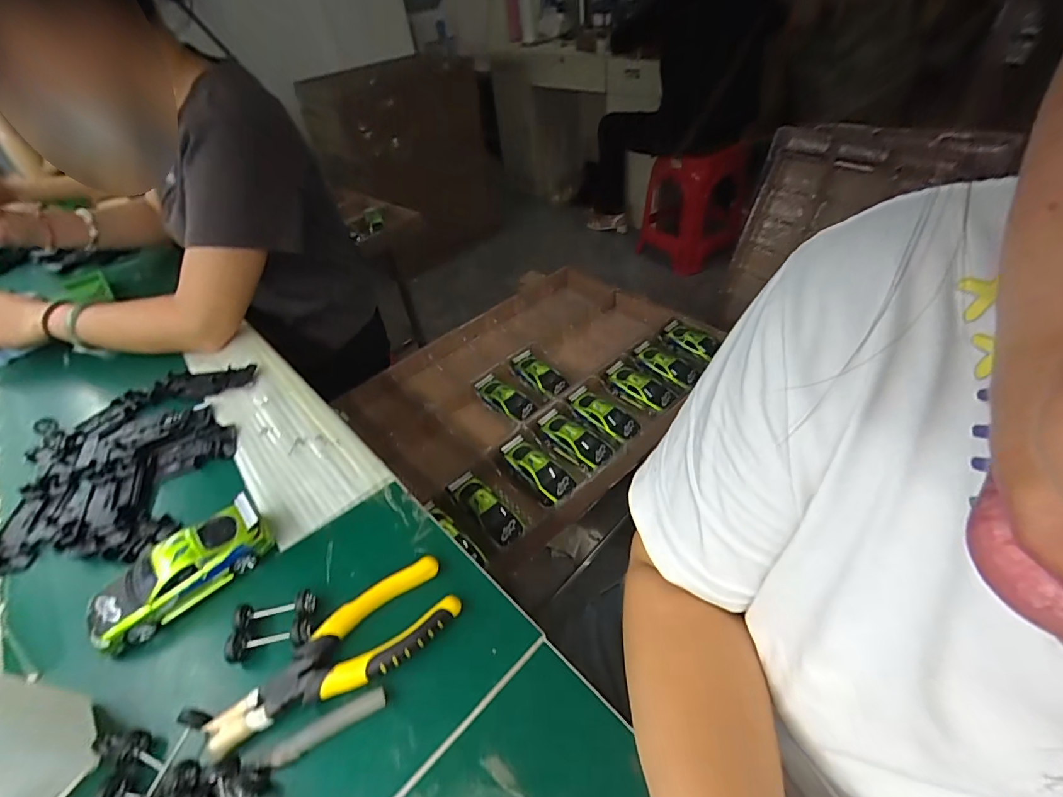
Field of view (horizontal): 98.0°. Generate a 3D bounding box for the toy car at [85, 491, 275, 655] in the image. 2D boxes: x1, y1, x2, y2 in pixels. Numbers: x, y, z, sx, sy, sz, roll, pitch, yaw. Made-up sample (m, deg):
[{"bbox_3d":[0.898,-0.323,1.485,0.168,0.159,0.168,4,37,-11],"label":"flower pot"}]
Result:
[{"bbox_3d":[-0.278,0.132,0.366,0.128,0.037,0.054,-36,52,-28],"label":"toy car"}]

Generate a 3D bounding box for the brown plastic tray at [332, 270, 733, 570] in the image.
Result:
[{"bbox_3d":[0.009,-0.029,0.863,0.470,0.097,0.593,31,56,34],"label":"brown plastic tray"}]

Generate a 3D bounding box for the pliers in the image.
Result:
[{"bbox_3d":[-0.130,0.176,0.318,0.163,0.017,0.053,-28,48,-22],"label":"pliers"}]

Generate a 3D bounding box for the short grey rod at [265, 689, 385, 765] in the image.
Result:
[{"bbox_3d":[-0.128,0.208,0.293,0.071,0.007,0.013,-23,45,-16],"label":"short grey rod"}]

